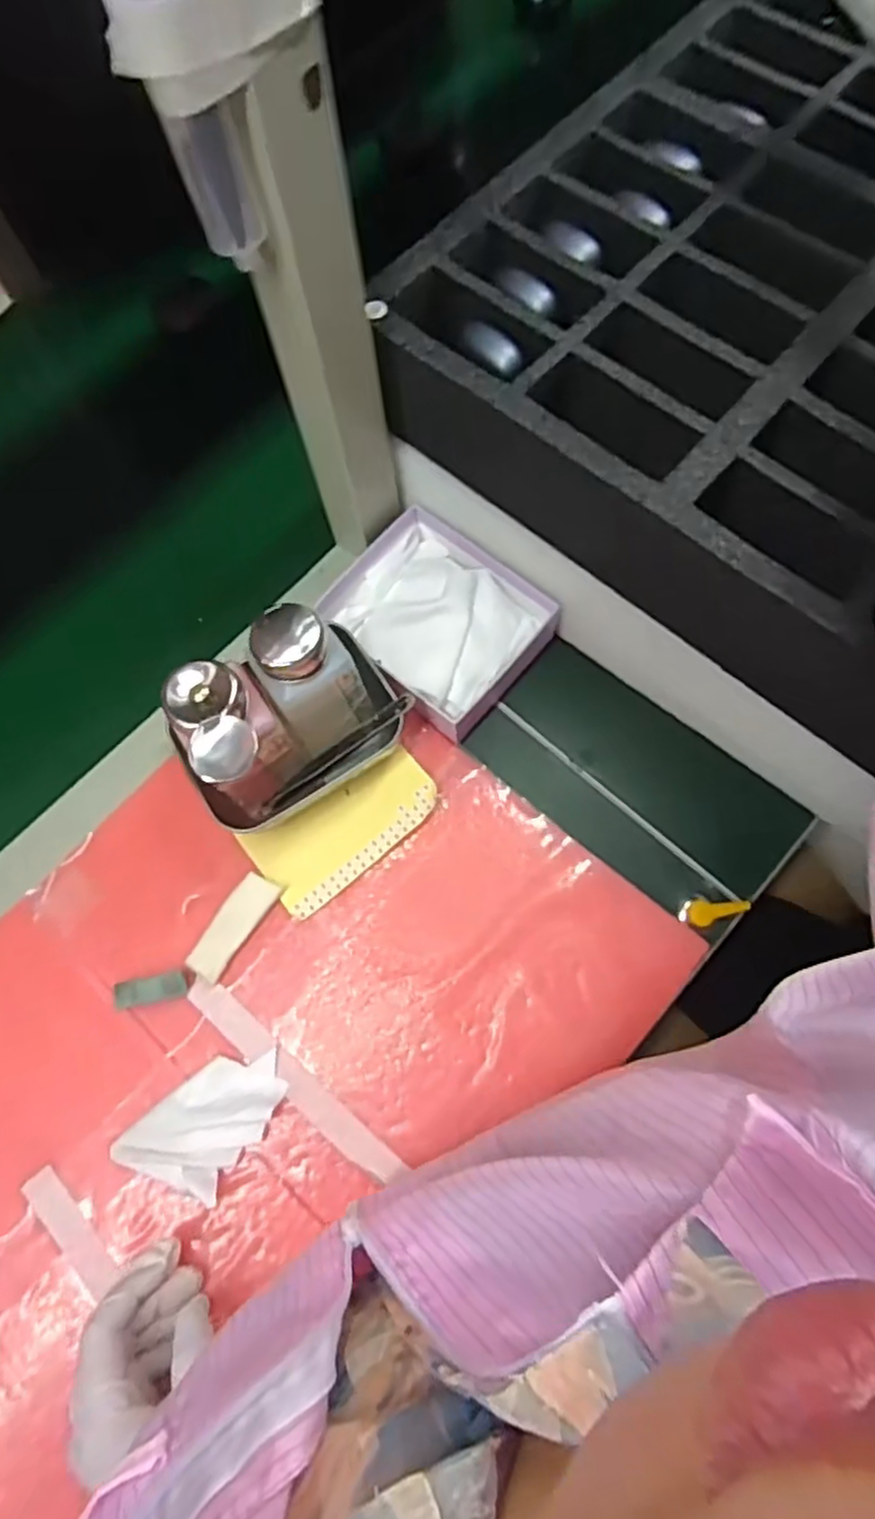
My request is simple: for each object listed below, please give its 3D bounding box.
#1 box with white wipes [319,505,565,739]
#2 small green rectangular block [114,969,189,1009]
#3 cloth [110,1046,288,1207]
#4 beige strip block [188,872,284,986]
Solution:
[{"bbox_3d":[0.000,-0.097,0.491,0.136,0.030,0.113,42,79,14],"label":"box with white wipes"},{"bbox_3d":[-0.175,0.141,0.436,0.041,0.012,0.015,-14,72,-2],"label":"small green rectangular block"},{"bbox_3d":[-0.134,0.207,0.413,0.062,0.008,0.088,34,77,13],"label":"cloth"},{"bbox_3d":[-0.128,0.103,0.446,0.024,0.006,0.070,33,76,12],"label":"beige strip block"}]

